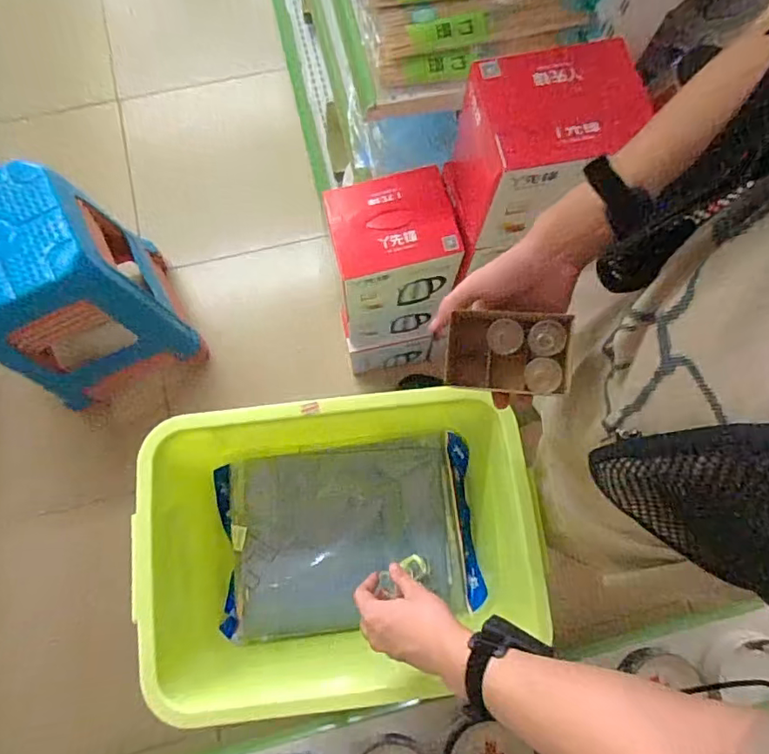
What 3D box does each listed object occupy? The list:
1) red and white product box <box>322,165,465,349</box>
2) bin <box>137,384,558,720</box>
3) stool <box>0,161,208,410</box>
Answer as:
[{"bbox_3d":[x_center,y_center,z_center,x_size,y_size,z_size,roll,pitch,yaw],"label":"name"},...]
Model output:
[{"bbox_3d":[0.009,-0.212,1.068,0.200,0.401,0.169,-12,77,-4],"label":"red and white product box"},{"bbox_3d":[-0.075,0.248,0.809,0.581,0.275,0.359,-8,77,-3],"label":"bin"},{"bbox_3d":[-0.709,-0.193,1.233,0.339,0.533,0.335,-25,78,-7],"label":"stool"}]

